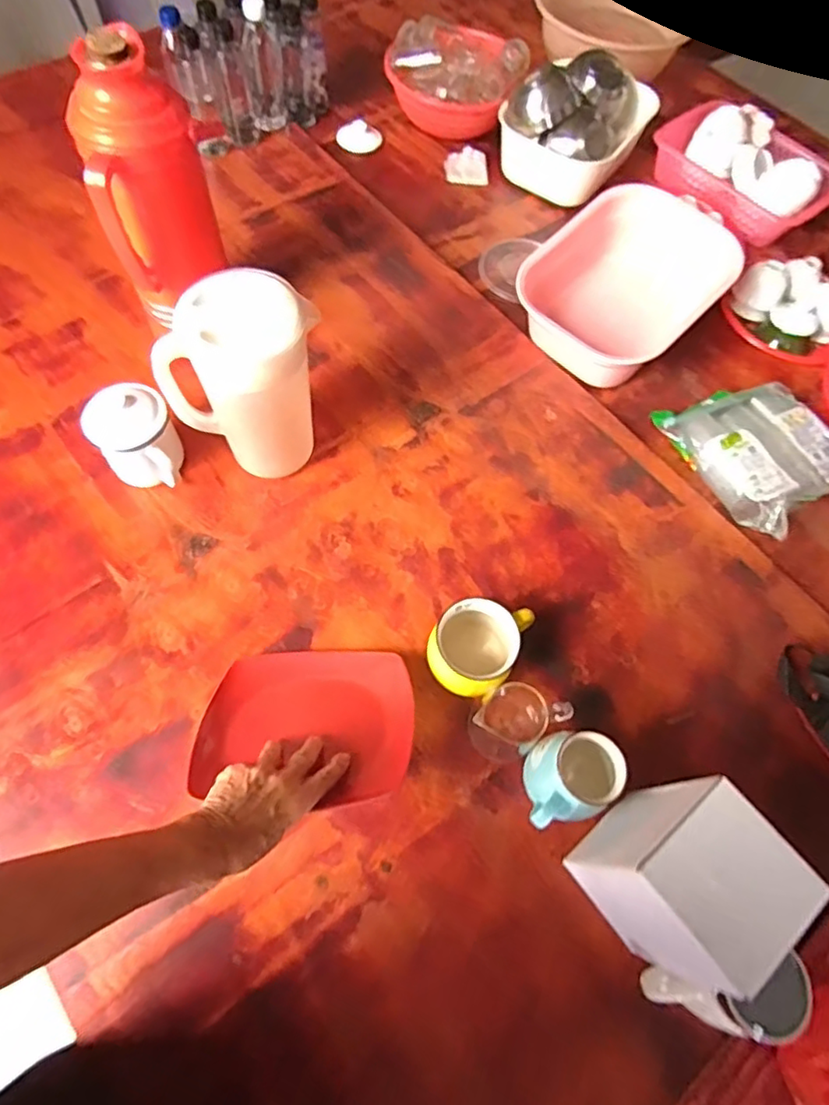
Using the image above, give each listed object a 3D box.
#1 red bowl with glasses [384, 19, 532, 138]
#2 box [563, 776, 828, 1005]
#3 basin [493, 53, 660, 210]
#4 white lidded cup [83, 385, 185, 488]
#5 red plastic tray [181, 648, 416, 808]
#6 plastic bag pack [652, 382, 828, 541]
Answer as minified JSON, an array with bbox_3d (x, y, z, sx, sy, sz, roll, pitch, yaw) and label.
[{"bbox_3d":[0.071,-0.865,1.126,0.251,0.127,0.189,8,63,1],"label":"red bowl with glasses"},{"bbox_3d":[0.228,0.284,0.530,0.108,0.198,0.116,-39,73,-19],"label":"box"},{"bbox_3d":[0.286,-0.758,1.075,0.208,0.153,0.246,34,67,13],"label":"basin"},{"bbox_3d":[-0.338,-0.134,0.749,0.095,0.115,0.110,-35,70,-18],"label":"white lidded cup"},{"bbox_3d":[-0.104,0.166,0.612,0.206,0.030,0.180,2,35,5],"label":"red plastic tray"},{"bbox_3d":[0.482,-0.148,0.843,0.183,0.058,0.232,-25,67,-15],"label":"plastic bag pack"}]

